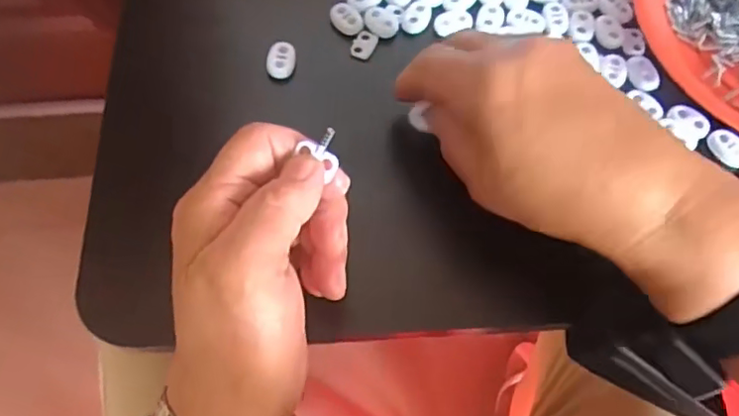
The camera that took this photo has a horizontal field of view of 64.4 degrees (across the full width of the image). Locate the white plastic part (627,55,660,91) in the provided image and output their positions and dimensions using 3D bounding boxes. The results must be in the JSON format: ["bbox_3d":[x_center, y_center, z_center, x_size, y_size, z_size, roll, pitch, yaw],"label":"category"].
[{"bbox_3d":[0.154,-0.077,0.330,0.016,0.004,0.024,-3,66,-2],"label":"white plastic part"}]

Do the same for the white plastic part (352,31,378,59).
[{"bbox_3d":[-0.003,-0.094,0.340,0.012,0.004,0.018,20,67,8],"label":"white plastic part"}]

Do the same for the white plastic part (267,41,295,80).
[{"bbox_3d":[-0.049,-0.083,0.330,0.014,0.008,0.022,11,66,4],"label":"white plastic part"}]

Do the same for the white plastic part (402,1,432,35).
[{"bbox_3d":[0.028,-0.112,0.346,0.016,0.004,0.022,20,67,8],"label":"white plastic part"}]

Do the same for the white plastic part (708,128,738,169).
[{"bbox_3d":[0.190,-0.032,0.310,0.016,0.006,0.023,-25,69,-11],"label":"white plastic part"}]

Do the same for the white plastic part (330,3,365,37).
[{"bbox_3d":[-0.013,-0.110,0.344,0.016,0.006,0.021,-28,70,-13],"label":"white plastic part"}]

